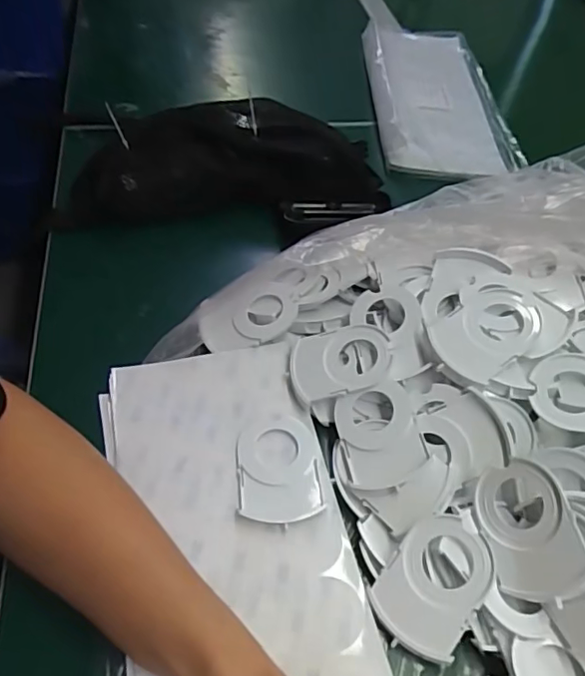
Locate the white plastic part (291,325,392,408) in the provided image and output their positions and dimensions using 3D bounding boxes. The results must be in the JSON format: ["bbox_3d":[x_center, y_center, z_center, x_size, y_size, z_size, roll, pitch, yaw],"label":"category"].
[{"bbox_3d":[0.036,0.018,0.426,0.075,0.006,0.056,-11,58,16],"label":"white plastic part"}]

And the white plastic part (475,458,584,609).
[{"bbox_3d":[0.137,0.113,0.329,0.008,0.056,0.075,17,44,-41],"label":"white plastic part"}]

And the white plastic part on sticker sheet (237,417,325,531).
[{"bbox_3d":[-0.009,0.089,0.384,0.056,0.010,0.079,0,51,-6],"label":"white plastic part on sticker sheet"}]

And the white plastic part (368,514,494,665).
[{"bbox_3d":[0.083,0.144,0.332,0.055,0.004,0.078,28,76,33],"label":"white plastic part"}]

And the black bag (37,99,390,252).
[{"bbox_3d":[-0.070,-0.175,0.578,0.330,0.072,0.133,0,51,-6],"label":"black bag"}]

